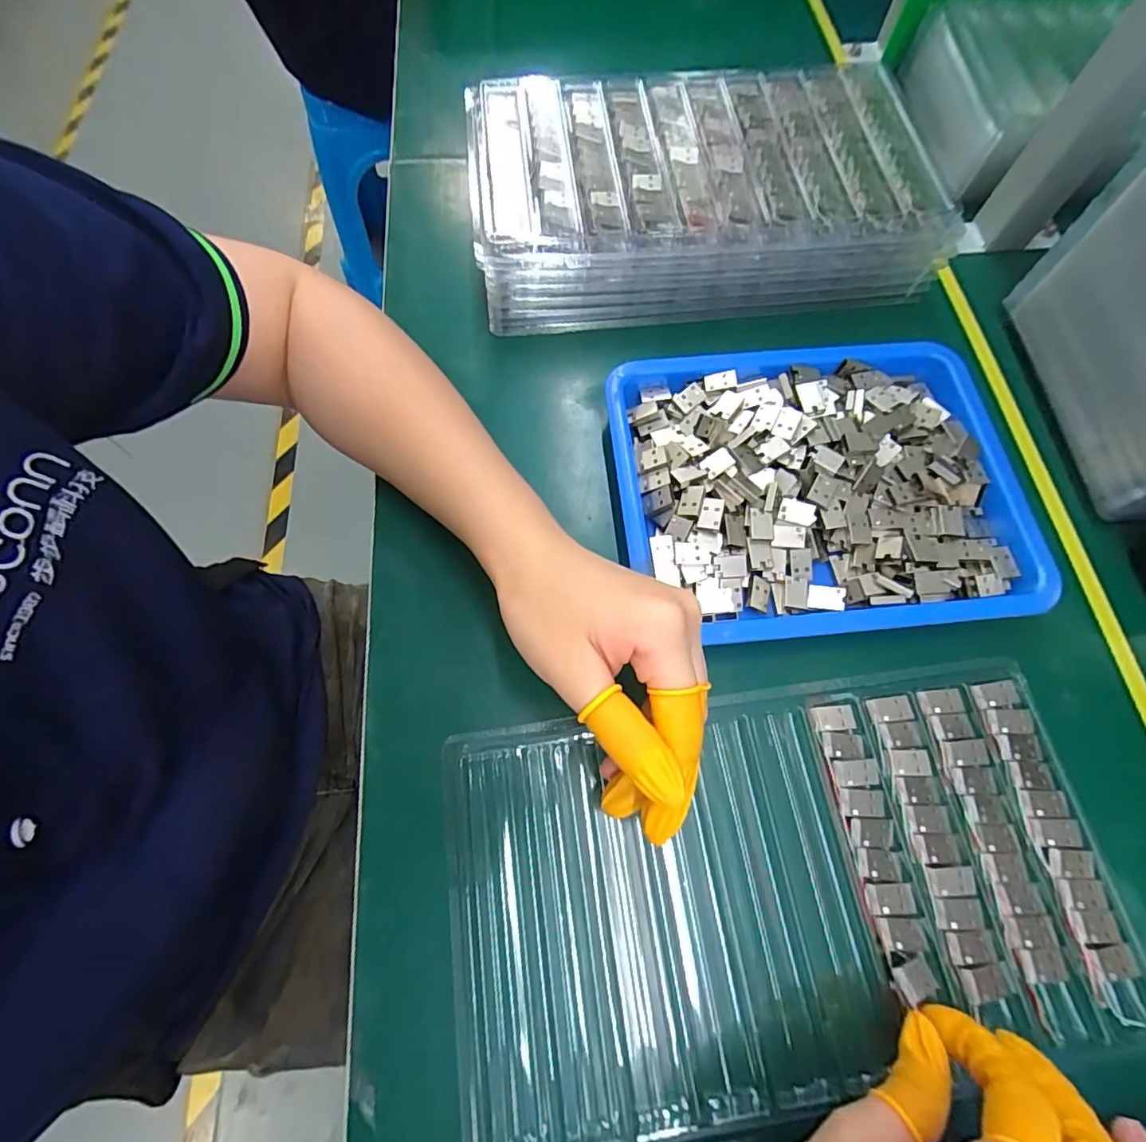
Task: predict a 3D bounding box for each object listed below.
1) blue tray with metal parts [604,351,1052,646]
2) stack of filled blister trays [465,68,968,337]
[{"bbox_3d":[0.133,-0.047,0.302,0.214,0.031,0.170,-5,69,-2],"label":"blue tray with metal parts"},{"bbox_3d":[0.081,-0.256,0.371,0.290,0.074,0.169,-5,69,-2],"label":"stack of filled blister trays"}]

